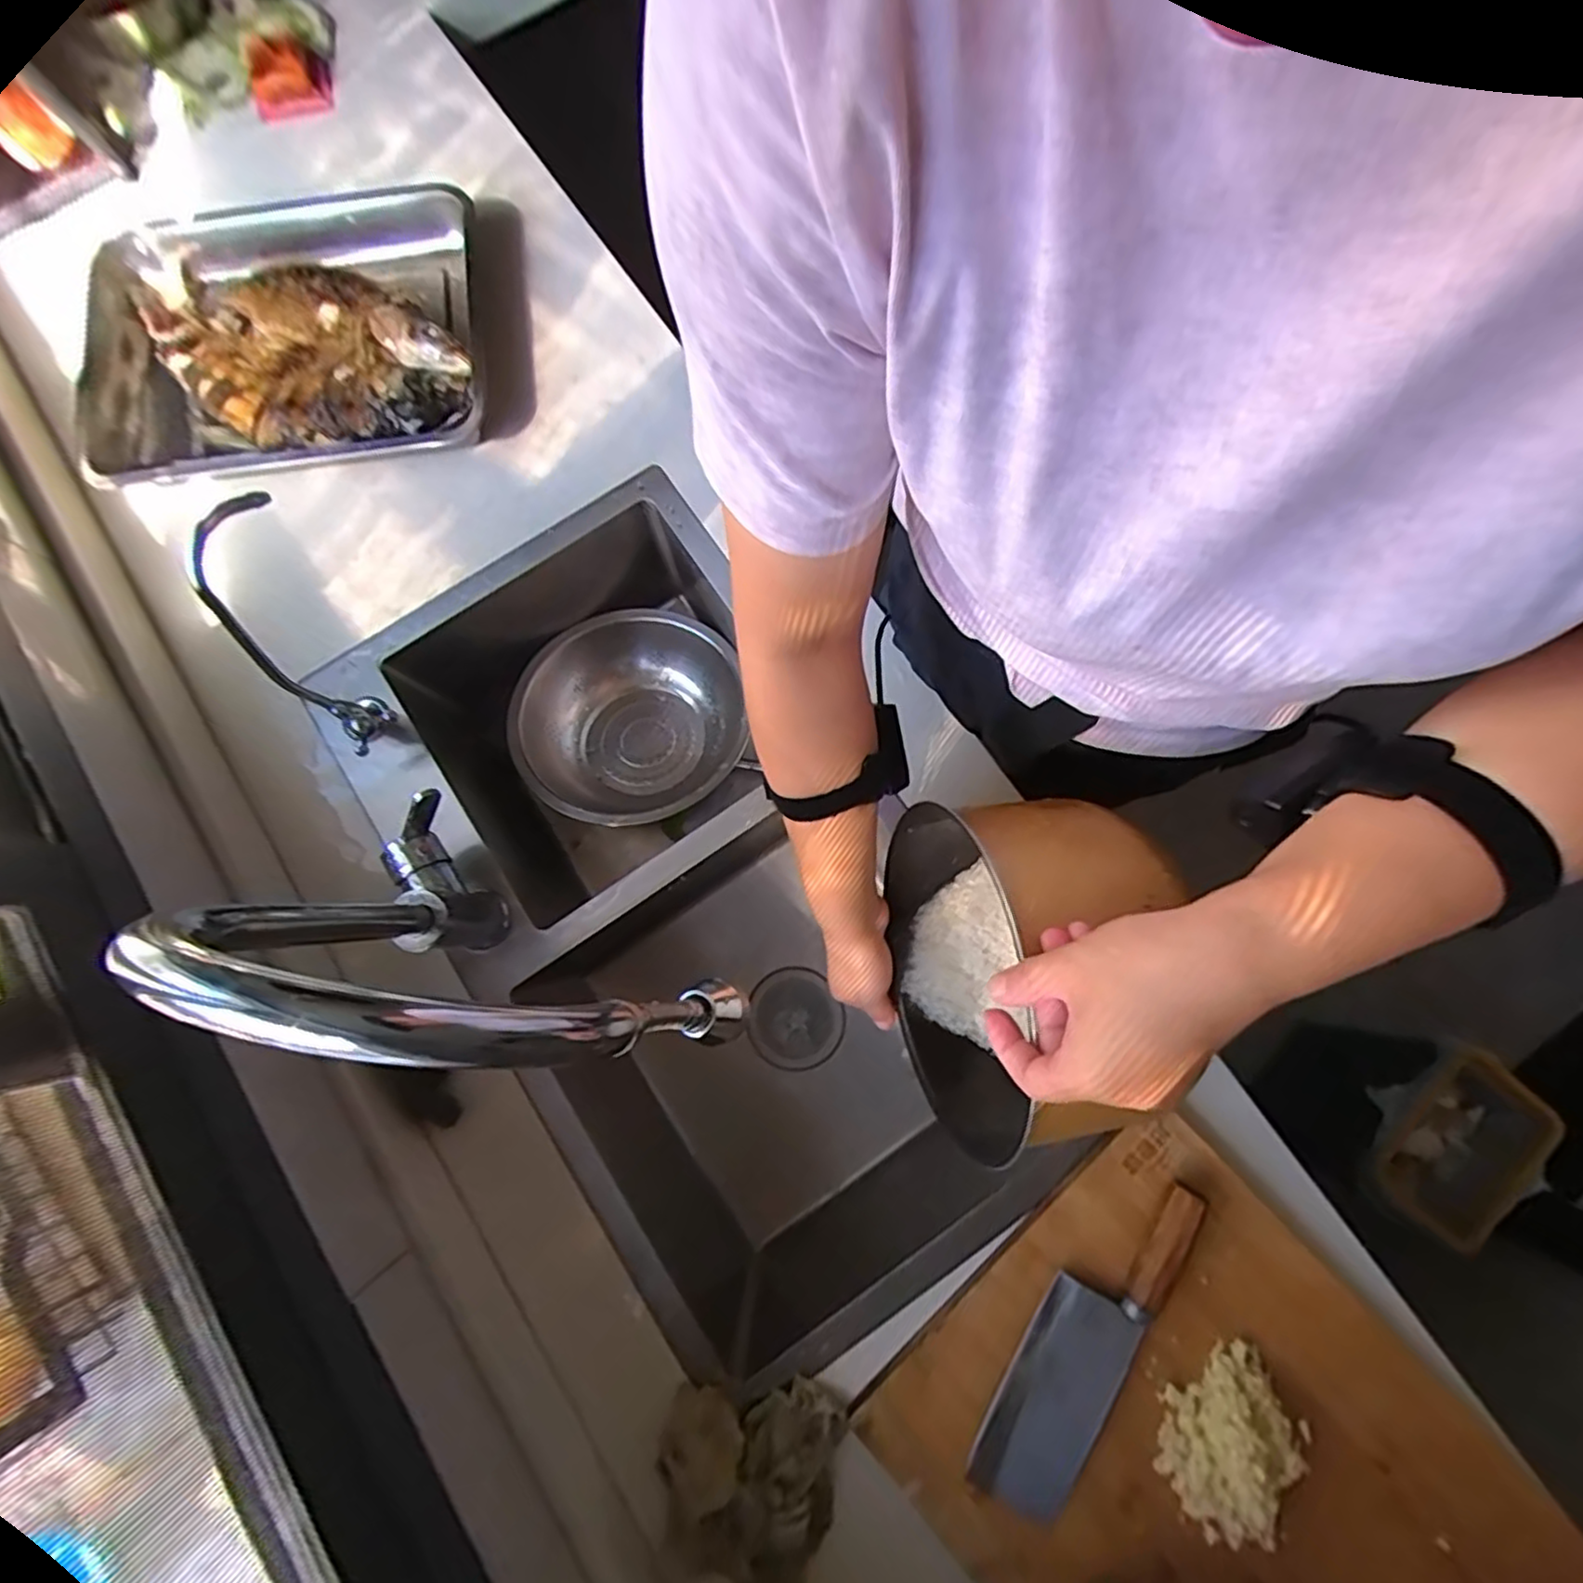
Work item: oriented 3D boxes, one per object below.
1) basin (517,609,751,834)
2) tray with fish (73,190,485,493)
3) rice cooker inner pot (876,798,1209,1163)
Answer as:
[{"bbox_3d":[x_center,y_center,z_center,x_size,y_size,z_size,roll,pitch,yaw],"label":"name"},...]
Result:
[{"bbox_3d":[-0.180,-0.084,0.769,0.235,0.103,0.250,0,80,1],"label":"basin"},{"bbox_3d":[-0.496,-0.449,0.672,0.398,0.049,0.282,-10,80,-1],"label":"tray with fish"},{"bbox_3d":[0.149,0.121,0.465,0.131,0.211,0.215,-1,80,1],"label":"rice cooker inner pot"}]

